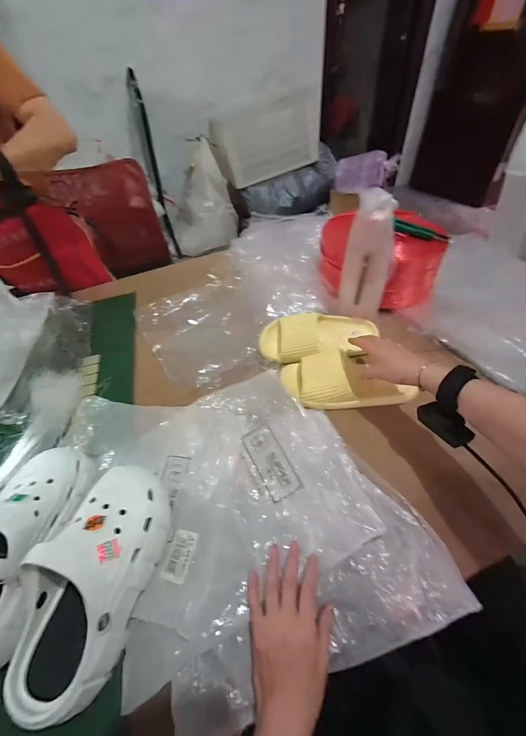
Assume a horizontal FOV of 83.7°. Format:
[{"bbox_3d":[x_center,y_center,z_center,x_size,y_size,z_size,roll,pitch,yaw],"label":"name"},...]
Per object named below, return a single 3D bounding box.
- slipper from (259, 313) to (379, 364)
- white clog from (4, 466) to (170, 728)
[{"bbox_3d":[0.110,-0.074,0.590,0.229,0.071,0.088,-9,48,-1],"label":"slipper"},{"bbox_3d":[-0.201,0.245,0.361,0.098,0.107,0.248,6,49,11],"label":"white clog"}]

